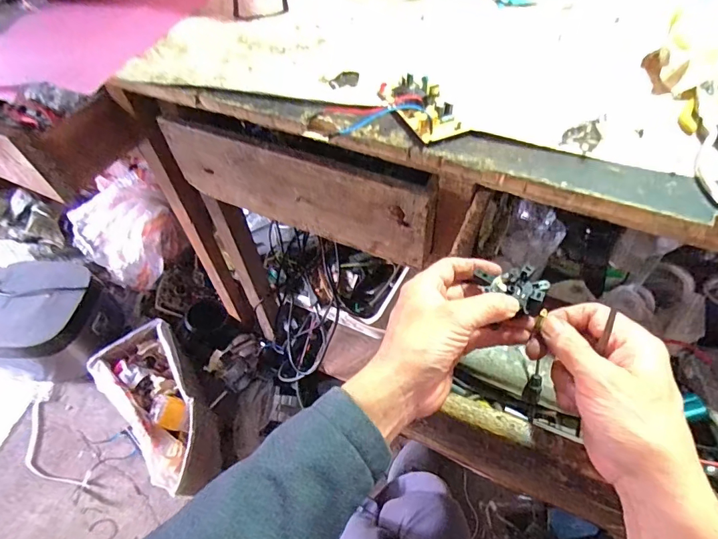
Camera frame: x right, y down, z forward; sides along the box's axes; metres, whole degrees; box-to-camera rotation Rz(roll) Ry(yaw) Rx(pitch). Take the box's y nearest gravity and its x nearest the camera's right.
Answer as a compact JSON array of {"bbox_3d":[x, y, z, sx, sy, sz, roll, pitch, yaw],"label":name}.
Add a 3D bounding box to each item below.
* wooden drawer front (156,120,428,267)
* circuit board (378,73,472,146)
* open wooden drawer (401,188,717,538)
[{"bbox_3d":[-0.094,-0.103,0.571,0.391,0.126,0.022,21,57,17],"label":"wooden drawer front"},{"bbox_3d":[0.061,-0.163,0.422,0.048,0.021,0.102,-20,55,-12],"label":"circuit board"},{"bbox_3d":[0.265,0.080,0.402,0.385,0.101,0.323,20,57,16],"label":"open wooden drawer"}]

